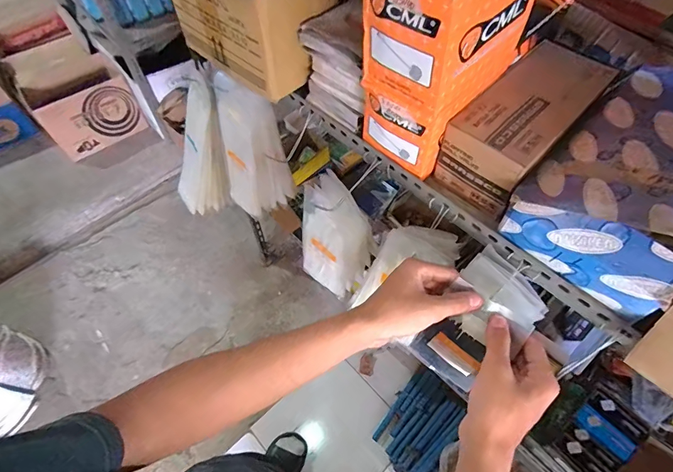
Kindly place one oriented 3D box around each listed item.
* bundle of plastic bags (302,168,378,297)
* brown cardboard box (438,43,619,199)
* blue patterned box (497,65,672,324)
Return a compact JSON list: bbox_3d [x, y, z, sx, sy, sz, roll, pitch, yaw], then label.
[{"bbox_3d":[0.001,0.006,0.659,0.119,0.224,0.048,22,42,17],"label":"bundle of plastic bags"},{"bbox_3d":[0.250,-0.163,0.503,0.109,0.054,0.226,40,66,22],"label":"brown cardboard box"},{"bbox_3d":[0.349,-0.081,0.443,0.168,0.140,0.275,37,65,21],"label":"blue patterned box"}]

